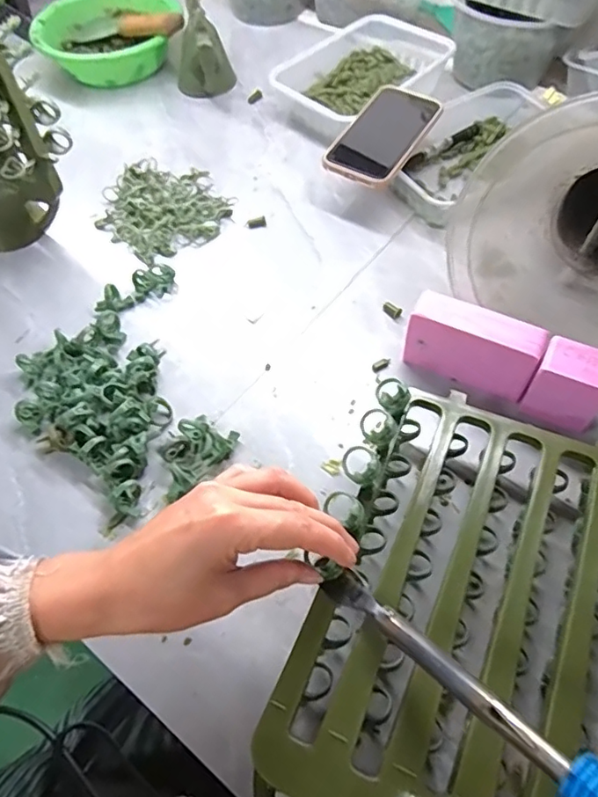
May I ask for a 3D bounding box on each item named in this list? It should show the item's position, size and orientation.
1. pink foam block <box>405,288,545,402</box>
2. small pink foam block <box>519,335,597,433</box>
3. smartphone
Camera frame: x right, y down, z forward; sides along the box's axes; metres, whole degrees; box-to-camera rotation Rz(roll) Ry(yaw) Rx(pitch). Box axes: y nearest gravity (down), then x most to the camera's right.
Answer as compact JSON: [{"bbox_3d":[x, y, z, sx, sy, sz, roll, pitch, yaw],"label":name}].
[{"bbox_3d":[0.148,-0.043,0.480,0.106,0.075,0.032,23,61,16],"label":"pink foam block"},{"bbox_3d":[0.218,-0.012,0.450,0.053,0.056,0.038,24,61,16],"label":"small pink foam block"},{"bbox_3d":[0.094,-0.289,0.607,0.079,0.011,0.145,28,69,16],"label":"smartphone"}]

